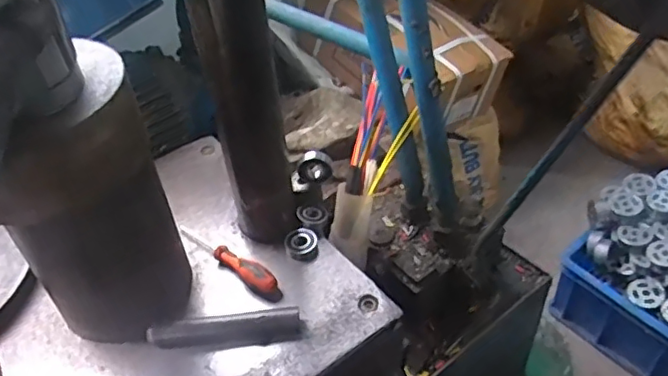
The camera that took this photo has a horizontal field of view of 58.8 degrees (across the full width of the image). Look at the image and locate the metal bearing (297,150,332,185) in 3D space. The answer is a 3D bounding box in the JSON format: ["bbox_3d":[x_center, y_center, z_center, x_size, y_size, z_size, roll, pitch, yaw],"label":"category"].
[{"bbox_3d":[-0.021,-0.023,0.654,0.036,0.034,0.017,2,43,7],"label":"metal bearing"}]

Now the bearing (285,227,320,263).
[{"bbox_3d":[-0.034,0.061,0.640,0.034,0.017,0.037,-3,43,3],"label":"bearing"}]

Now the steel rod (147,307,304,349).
[{"bbox_3d":[-0.101,0.134,0.557,0.139,0.021,0.026,-8,43,-3],"label":"steel rod"}]

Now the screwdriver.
[{"bbox_3d":[-0.115,0.073,0.624,0.159,0.026,0.022,29,52,31],"label":"screwdriver"}]

